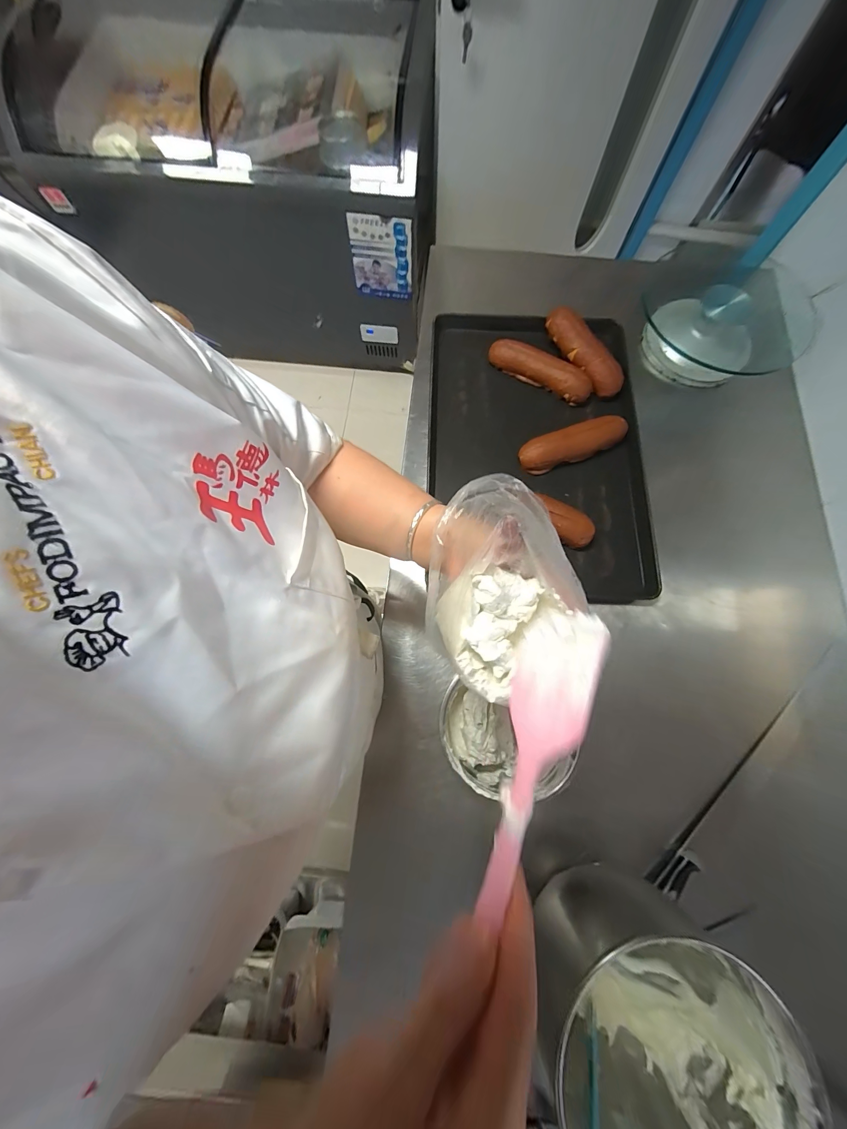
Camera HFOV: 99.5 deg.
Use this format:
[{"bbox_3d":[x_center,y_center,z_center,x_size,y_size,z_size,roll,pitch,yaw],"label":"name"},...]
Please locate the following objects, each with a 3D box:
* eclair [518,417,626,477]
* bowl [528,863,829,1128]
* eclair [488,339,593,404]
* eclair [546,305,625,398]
[{"bbox_3d":[0.278,-0.228,0.661,0.194,0.039,0.061,-18,75,-5],"label":"eclair"},{"bbox_3d":[0.234,0.483,0.385,0.185,0.181,0.212,27,76,7],"label":"bowl"},{"bbox_3d":[0.232,-0.387,0.719,0.212,0.059,0.056,31,77,8],"label":"eclair"},{"bbox_3d":[0.315,-0.420,0.700,0.055,0.045,0.204,-33,77,-9],"label":"eclair"}]

